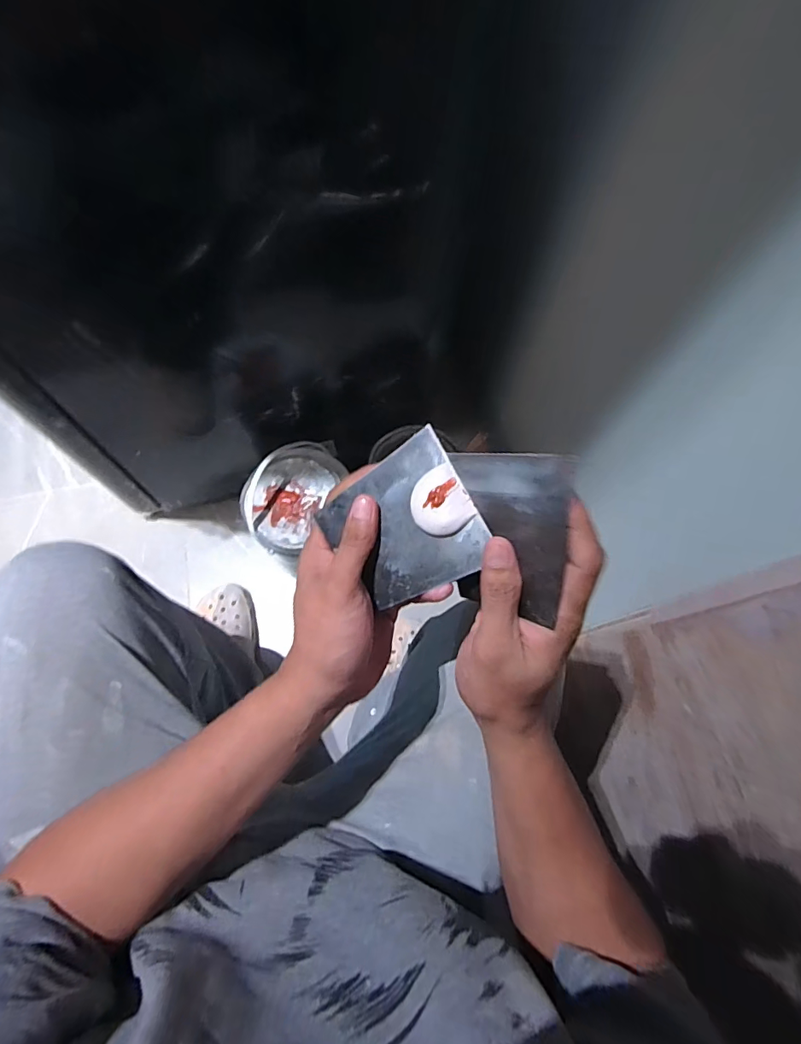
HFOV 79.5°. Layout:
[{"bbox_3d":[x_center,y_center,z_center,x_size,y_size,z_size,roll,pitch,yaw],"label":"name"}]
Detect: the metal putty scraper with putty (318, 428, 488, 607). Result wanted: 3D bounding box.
[{"bbox_3d":[0.004,0.004,0.315,0.094,0.011,0.090,-38,77,18],"label":"metal putty scraper with putty"}]

